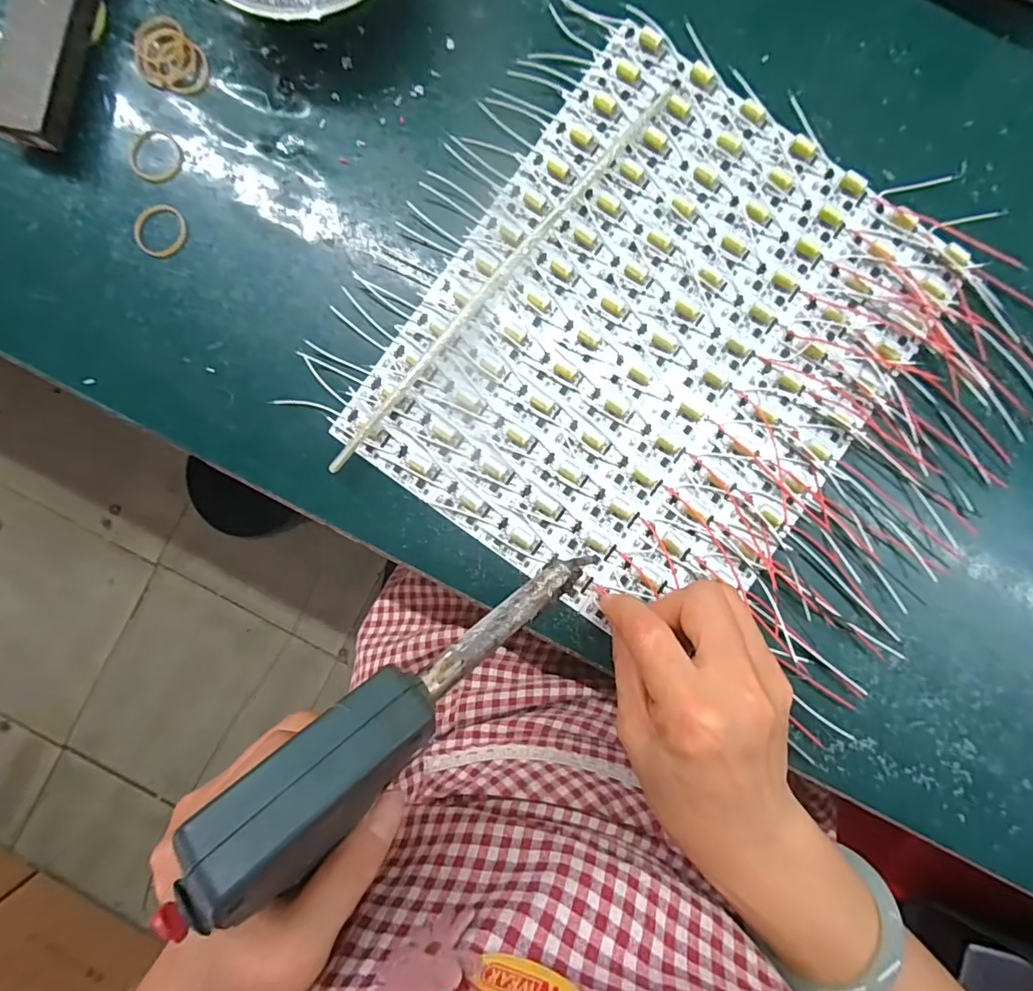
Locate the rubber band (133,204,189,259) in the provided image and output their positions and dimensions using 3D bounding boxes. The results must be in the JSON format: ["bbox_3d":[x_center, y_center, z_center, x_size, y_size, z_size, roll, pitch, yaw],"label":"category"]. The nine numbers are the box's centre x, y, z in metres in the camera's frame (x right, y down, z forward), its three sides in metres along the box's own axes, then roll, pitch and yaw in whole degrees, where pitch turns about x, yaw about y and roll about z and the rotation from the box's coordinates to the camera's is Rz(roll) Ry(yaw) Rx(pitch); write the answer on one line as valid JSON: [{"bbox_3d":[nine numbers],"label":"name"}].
[{"bbox_3d":[-0.203,-0.151,0.295,0.028,0.004,0.030,0,89,1],"label":"rubber band"}]

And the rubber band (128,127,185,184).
[{"bbox_3d":[-0.207,-0.194,0.295,0.033,0.004,0.029,35,90,1],"label":"rubber band"}]

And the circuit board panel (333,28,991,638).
[{"bbox_3d":[0.077,-0.084,0.287,0.240,0.010,0.283,34,90,1],"label":"circuit board panel"}]

